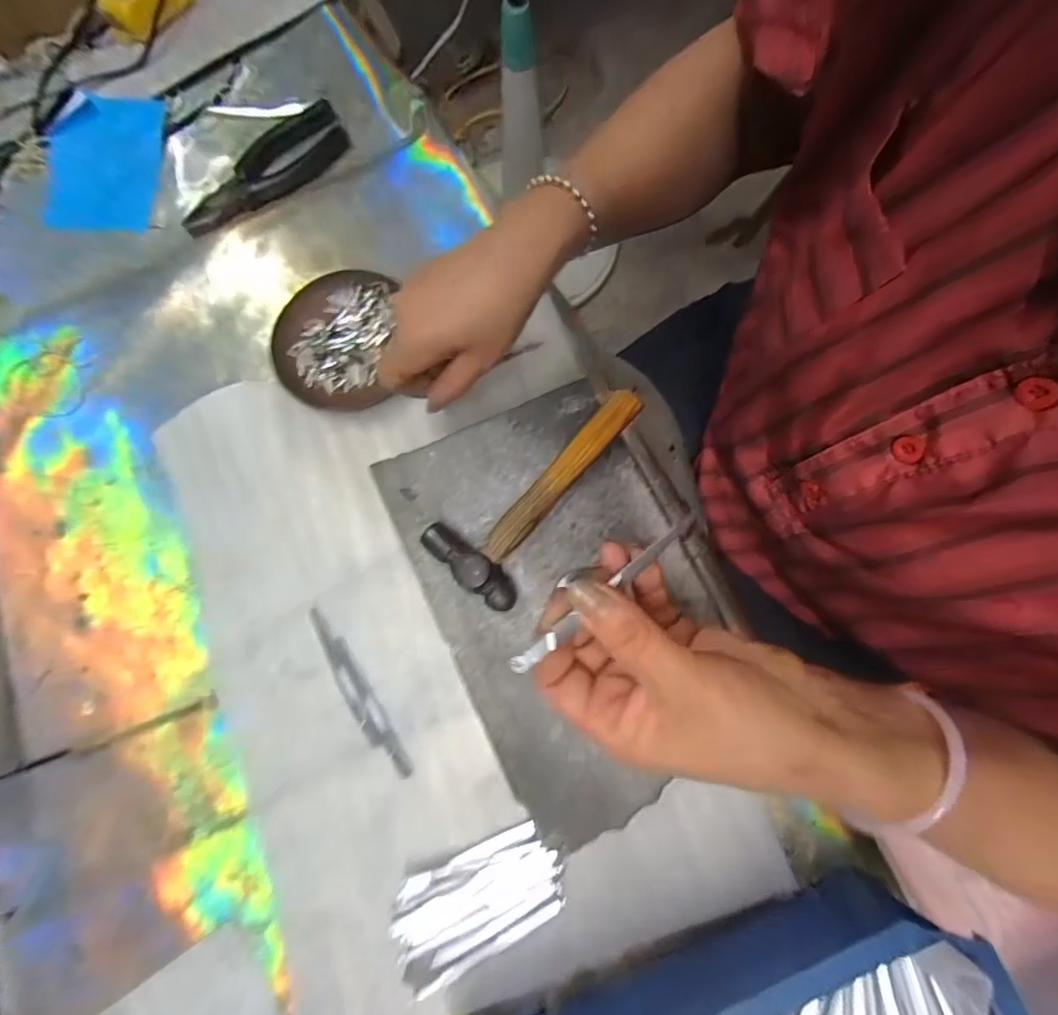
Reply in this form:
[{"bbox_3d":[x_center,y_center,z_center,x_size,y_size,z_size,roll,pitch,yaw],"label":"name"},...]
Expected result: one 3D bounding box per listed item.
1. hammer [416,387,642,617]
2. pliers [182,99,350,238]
[{"bbox_3d":[0.014,-0.010,0.295,0.150,0.019,0.060,-43,81,-6],"label":"hammer"},{"bbox_3d":[-0.232,-0.294,0.429,0.066,0.017,0.160,40,83,8],"label":"pliers"}]

